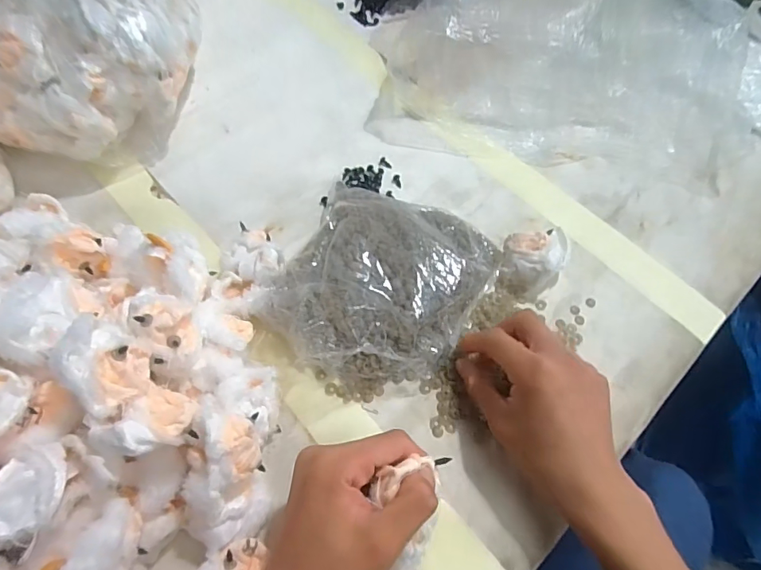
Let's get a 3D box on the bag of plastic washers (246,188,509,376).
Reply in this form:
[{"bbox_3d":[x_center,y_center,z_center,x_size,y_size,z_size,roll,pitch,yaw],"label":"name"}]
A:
[{"bbox_3d":[0.002,-0.003,0.414,0.162,0.049,0.177,25,63,10],"label":"bag of plastic washers"}]

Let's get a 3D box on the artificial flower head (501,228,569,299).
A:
[{"bbox_3d":[0.143,-0.021,0.430,0.058,0.037,0.053,-3,62,-5],"label":"artificial flower head"}]

